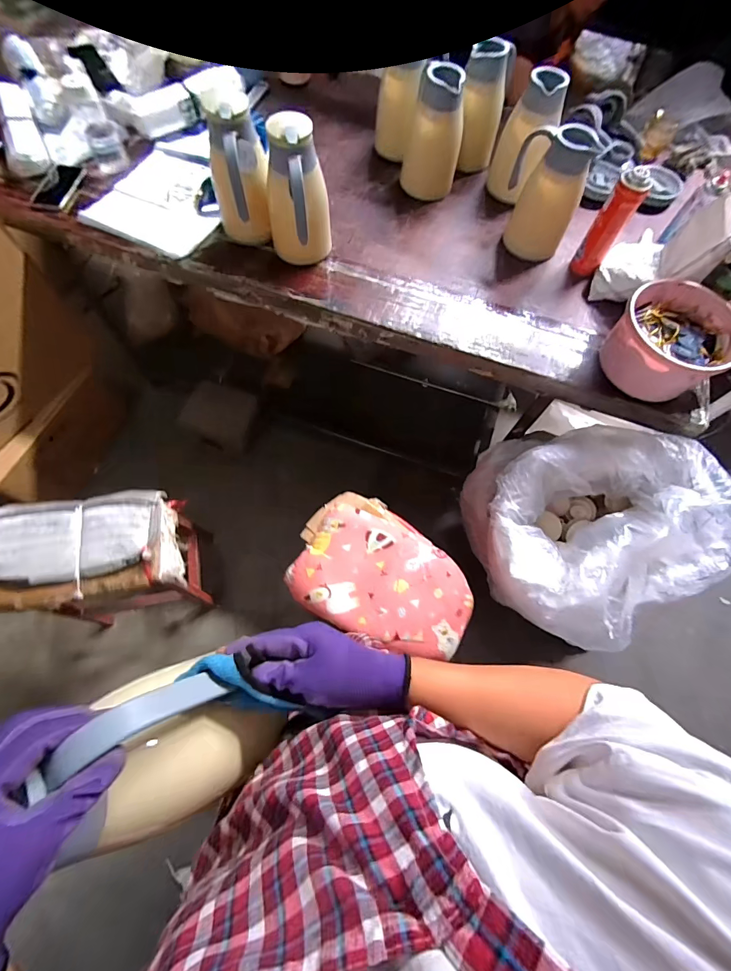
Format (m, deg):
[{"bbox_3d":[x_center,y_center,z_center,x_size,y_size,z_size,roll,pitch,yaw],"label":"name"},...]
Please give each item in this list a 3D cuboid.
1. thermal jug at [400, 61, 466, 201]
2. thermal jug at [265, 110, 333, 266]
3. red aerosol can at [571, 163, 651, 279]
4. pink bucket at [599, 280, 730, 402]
[{"bbox_3d":[0.174,-0.883,0.999,0.140,0.224,0.128,10,71,1],"label":"thermal jug"},{"bbox_3d":[-0.143,-0.604,0.851,0.133,0.267,0.124,-8,72,-5],"label":"thermal jug"},{"bbox_3d":[0.564,-0.600,0.911,0.067,0.212,0.071,1,71,-2],"label":"red aerosol can"},{"bbox_3d":[0.638,-0.307,0.830,0.241,0.115,0.223,1,71,-2],"label":"pink bucket"}]

